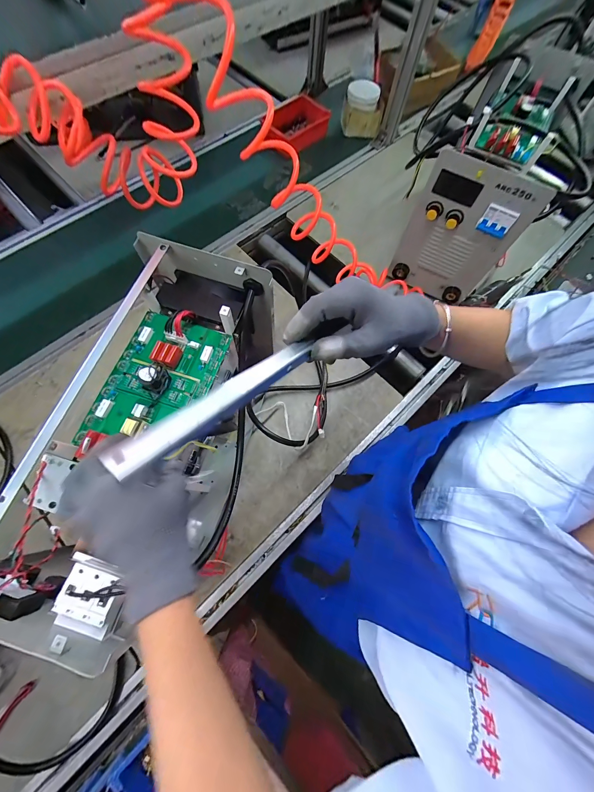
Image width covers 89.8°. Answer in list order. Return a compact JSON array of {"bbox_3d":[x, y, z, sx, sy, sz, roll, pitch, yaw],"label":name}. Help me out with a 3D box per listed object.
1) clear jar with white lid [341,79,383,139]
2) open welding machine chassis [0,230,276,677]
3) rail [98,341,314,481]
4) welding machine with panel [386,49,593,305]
[{"bbox_3d":[0.226,-0.974,1.005,0.129,0.097,0.134,1,69,-3],"label":"clear jar with white lid"},{"bbox_3d":[-0.199,0.062,0.476,0.204,0.313,0.460,18,70,3],"label":"open welding machine chassis"},{"bbox_3d":[-0.045,-0.004,0.219,0.019,0.011,0.181,41,46,12],"label":"rail"},{"bbox_3d":[0.430,-0.472,0.686,0.195,0.276,0.413,32,72,8],"label":"welding machine with panel"}]

